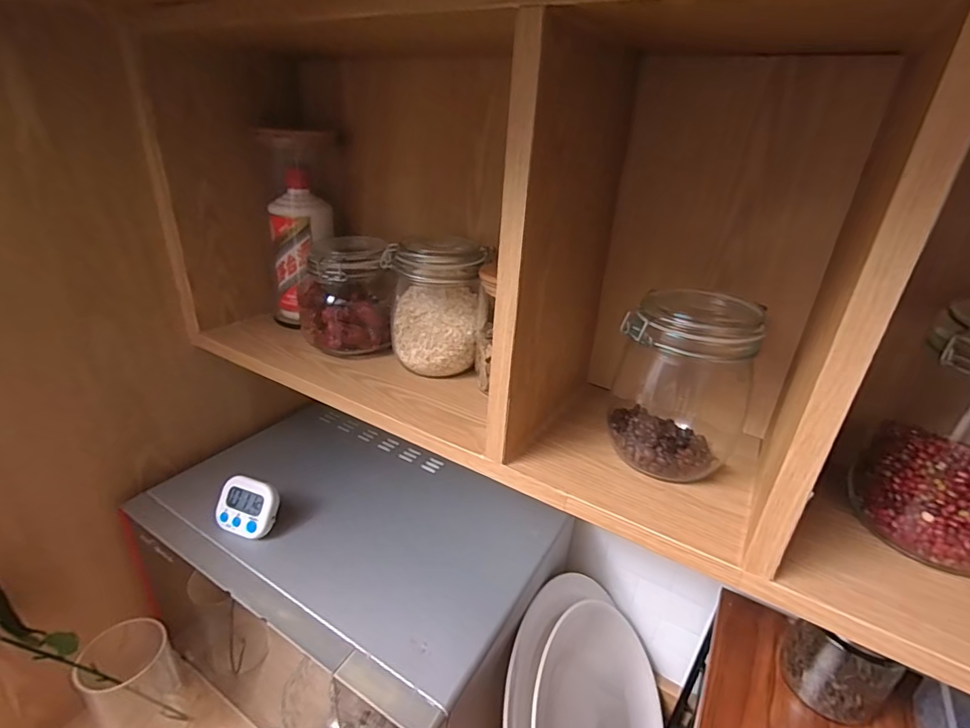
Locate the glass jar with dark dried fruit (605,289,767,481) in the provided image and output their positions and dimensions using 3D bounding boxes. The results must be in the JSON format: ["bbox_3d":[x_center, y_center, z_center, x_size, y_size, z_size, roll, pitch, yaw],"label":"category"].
[{"bbox_3d":[0.161,0.013,0.402,0.101,0.145,0.099,12,27,17],"label":"glass jar with dark dried fruit"}]

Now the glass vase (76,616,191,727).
[{"bbox_3d":[-0.414,0.383,0.580,0.093,0.150,0.091,23,32,34],"label":"glass vase"}]

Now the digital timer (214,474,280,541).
[{"bbox_3d":[-0.261,0.157,0.531,0.064,0.057,0.014,18,-10,9],"label":"digital timer"}]

